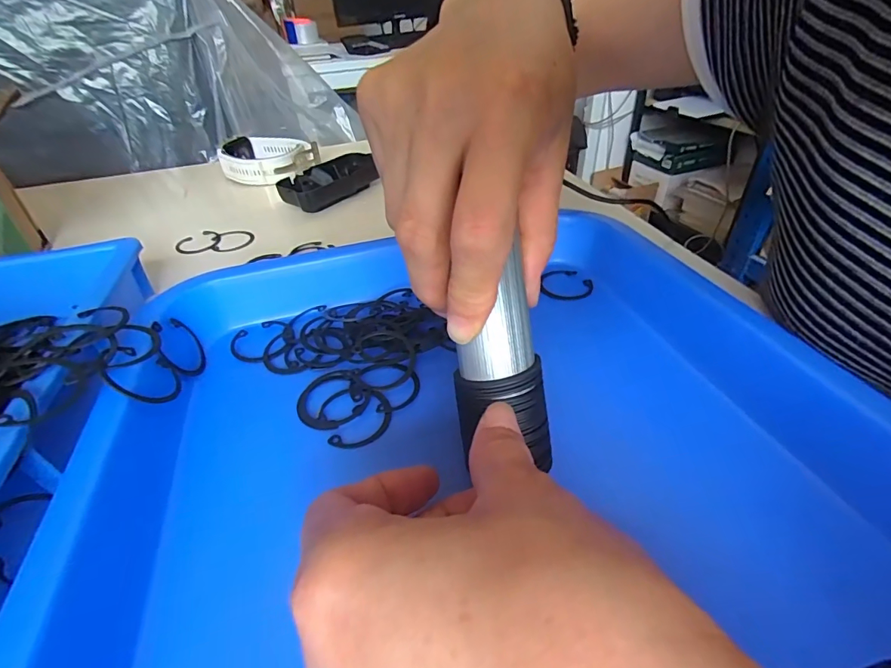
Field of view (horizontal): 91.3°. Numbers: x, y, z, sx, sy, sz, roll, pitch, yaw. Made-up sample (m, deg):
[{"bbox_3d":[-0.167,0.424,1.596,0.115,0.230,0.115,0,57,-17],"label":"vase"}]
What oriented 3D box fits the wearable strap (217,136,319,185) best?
[{"bbox_3d":[-0.206,-0.203,0.503,0.095,0.032,0.076,5,40,11],"label":"wearable strap"}]

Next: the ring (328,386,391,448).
[{"bbox_3d":[-0.040,0.040,0.213,0.025,0.004,0.036,5,40,11],"label":"ring"}]

